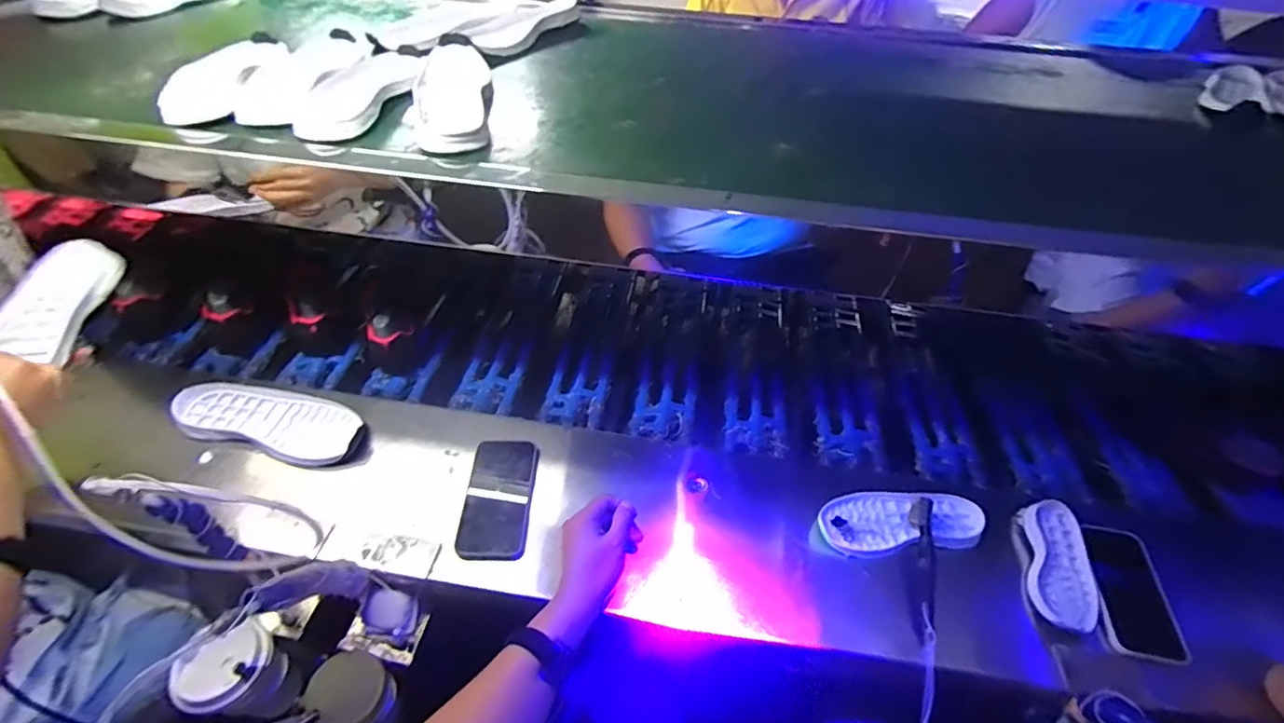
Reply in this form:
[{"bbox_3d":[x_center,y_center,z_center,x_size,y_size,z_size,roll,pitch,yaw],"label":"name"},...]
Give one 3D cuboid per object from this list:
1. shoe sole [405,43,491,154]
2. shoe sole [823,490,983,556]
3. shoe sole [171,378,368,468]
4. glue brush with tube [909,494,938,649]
[{"bbox_3d":[-0.255,-0.350,0.750,0.095,0.033,0.271,-7,49,-7],"label":"shoe sole"},{"bbox_3d":[0.321,0.196,0.705,0.197,0.022,0.085,-4,49,-4],"label":"shoe sole"},{"bbox_3d":[-0.511,0.080,0.784,0.272,0.028,0.100,13,50,11],"label":"shoe sole"},{"bbox_3d":[0.329,0.236,0.651,0.019,0.035,0.159,8,49,6],"label":"glue brush with tube"}]

